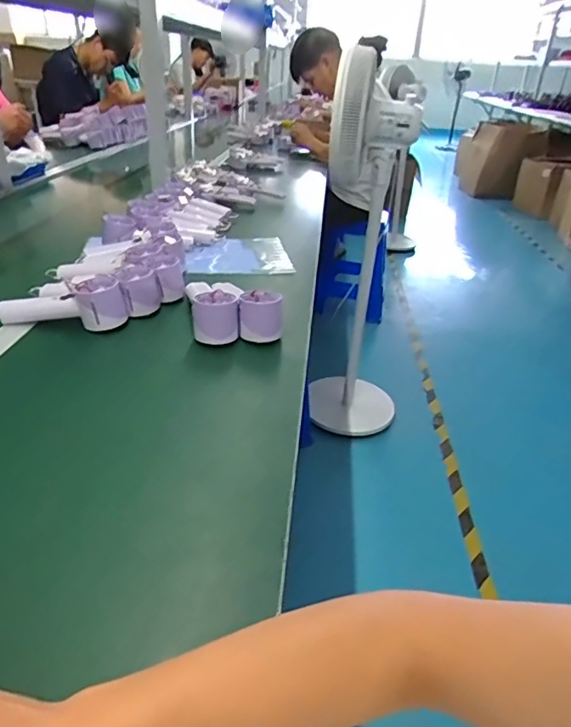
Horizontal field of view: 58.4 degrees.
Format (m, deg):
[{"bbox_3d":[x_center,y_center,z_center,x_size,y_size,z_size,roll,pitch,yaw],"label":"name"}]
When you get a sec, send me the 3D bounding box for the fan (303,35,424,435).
[{"bbox_3d":[0.229,-0.271,1.492,0.297,1.073,0.333,5,30,3],"label":"fan"}]

